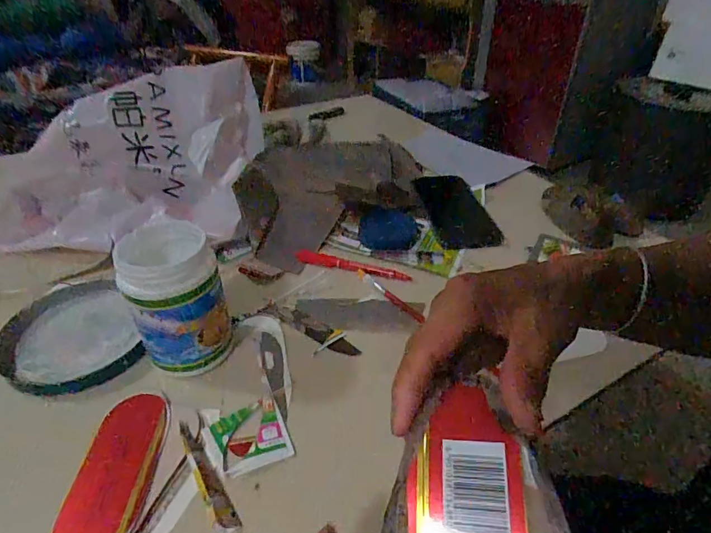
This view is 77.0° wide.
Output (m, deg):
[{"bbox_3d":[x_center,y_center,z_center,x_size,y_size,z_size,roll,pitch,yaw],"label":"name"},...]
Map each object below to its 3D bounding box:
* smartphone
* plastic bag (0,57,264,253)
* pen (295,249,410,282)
[{"bbox_3d":[0.134,-0.076,0.599,0.085,0.013,0.154,-8,49,-13],"label":"smartphone"},{"bbox_3d":[-0.279,-0.148,0.571,0.271,0.173,0.254,3,37,3],"label":"plastic bag"},{"bbox_3d":[-0.004,-0.002,0.499,0.130,0.010,0.018,10,38,12],"label":"pen"}]

